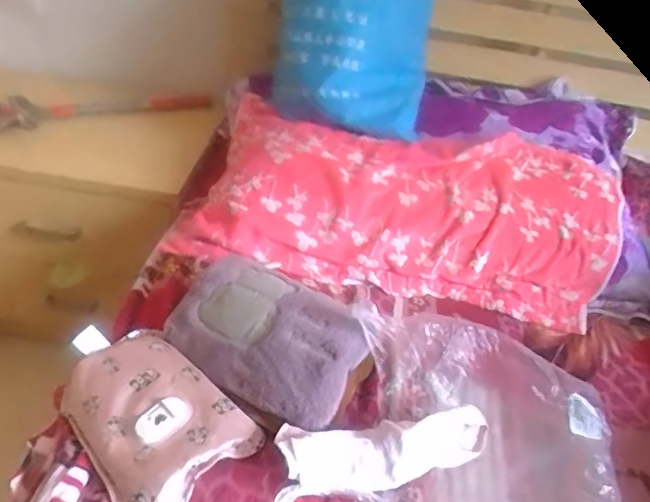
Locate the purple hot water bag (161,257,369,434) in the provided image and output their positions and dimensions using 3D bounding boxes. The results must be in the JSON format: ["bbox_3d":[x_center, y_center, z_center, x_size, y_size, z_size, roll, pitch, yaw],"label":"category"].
[{"bbox_3d":[-0.068,0.094,0.687,0.243,0.033,0.156,28,48,26],"label":"purple hot water bag"}]

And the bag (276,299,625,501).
[{"bbox_3d":[0.140,0.220,0.619,0.311,0.121,0.278,13,44,12],"label":"bag"}]

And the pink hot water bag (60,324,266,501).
[{"bbox_3d":[-0.204,0.179,0.636,0.240,0.035,0.153,33,51,30],"label":"pink hot water bag"}]

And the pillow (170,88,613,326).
[{"bbox_3d":[0.125,-0.078,0.925,0.705,0.160,0.349,8,43,6],"label":"pillow"}]

